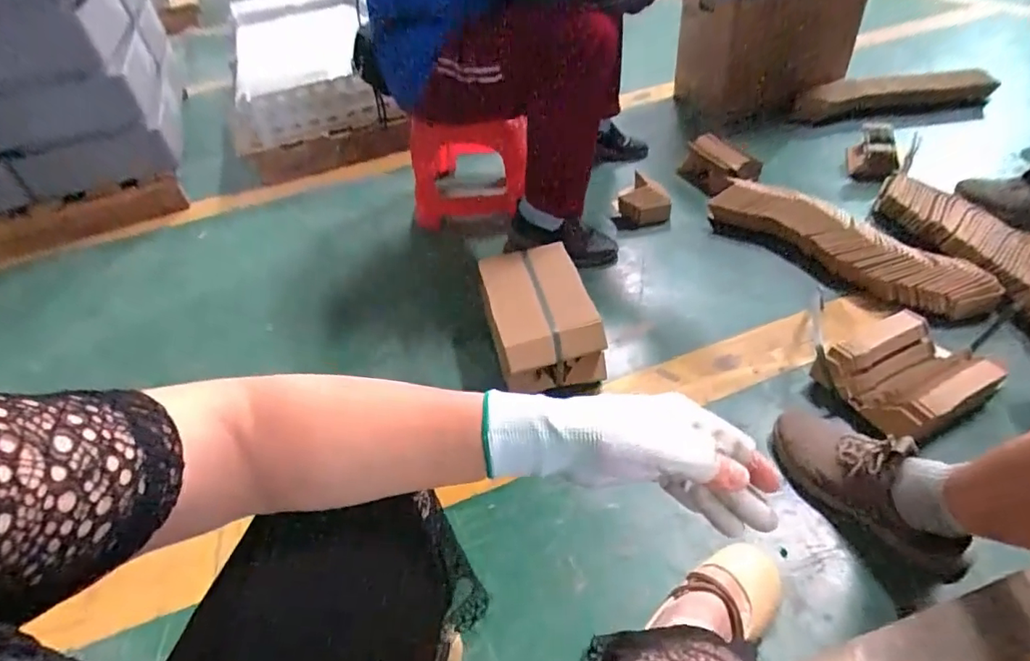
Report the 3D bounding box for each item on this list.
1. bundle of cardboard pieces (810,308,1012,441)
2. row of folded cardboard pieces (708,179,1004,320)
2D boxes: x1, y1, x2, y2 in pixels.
[{"bbox_3d":[0.596,0.066,0.833,0.200,0.092,0.169,-22,45,-15],"label":"bundle of cardboard pieces"},{"bbox_3d":[0.631,-0.175,1.064,0.133,0.073,0.512,-28,47,-21],"label":"row of folded cardboard pieces"}]

